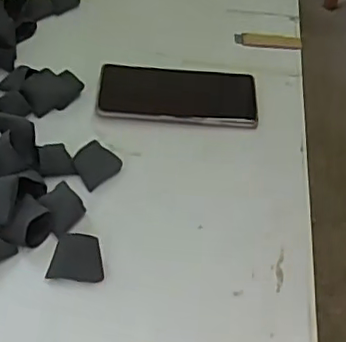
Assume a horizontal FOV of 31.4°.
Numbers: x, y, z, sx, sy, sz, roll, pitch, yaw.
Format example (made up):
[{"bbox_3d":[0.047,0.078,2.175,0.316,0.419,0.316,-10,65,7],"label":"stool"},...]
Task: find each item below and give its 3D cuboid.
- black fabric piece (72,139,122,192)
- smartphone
[{"bbox_3d":[-0.070,-0.007,0.555,0.040,0.005,0.036,-37,86,-20],"label":"black fabric piece"},{"bbox_3d":[0.005,-0.078,0.630,0.159,0.013,0.079,2,46,-2],"label":"smartphone"}]

